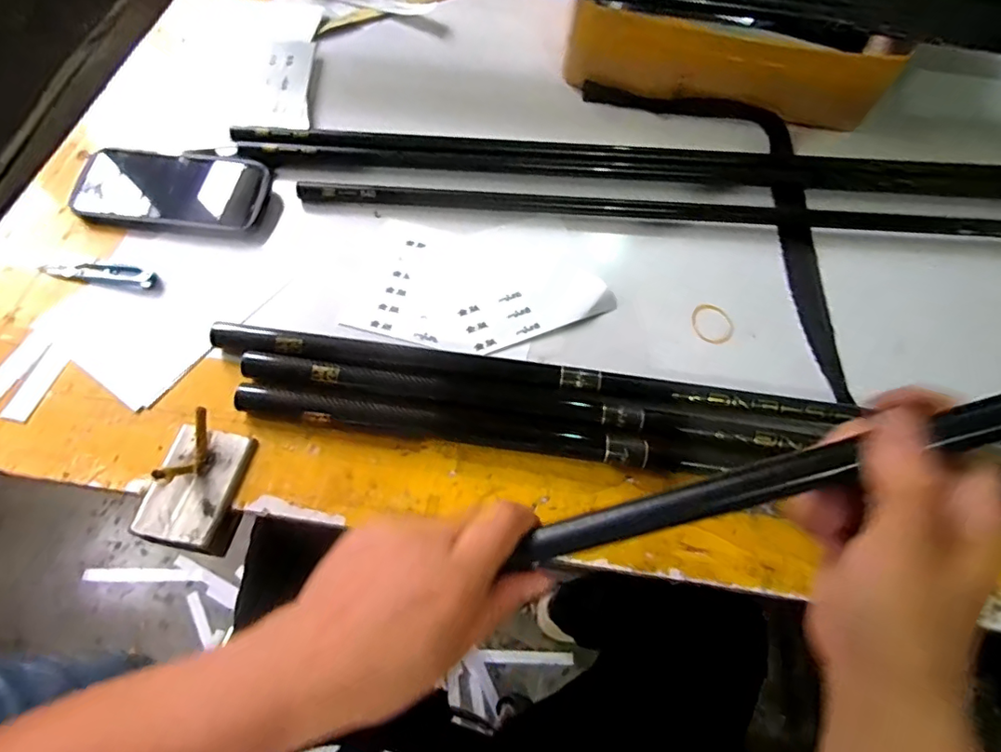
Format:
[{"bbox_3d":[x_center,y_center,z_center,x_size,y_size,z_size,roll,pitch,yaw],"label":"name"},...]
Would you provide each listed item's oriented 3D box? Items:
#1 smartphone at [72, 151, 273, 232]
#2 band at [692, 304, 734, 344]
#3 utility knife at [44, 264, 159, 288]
[{"bbox_3d":[-0.306,-0.174,0.486,0.170,0.014,0.074,1,78,-3],"label":"smartphone"},{"bbox_3d":[0.193,-0.047,0.477,0.040,0.004,0.038,2,63,-3],"label":"band"},{"bbox_3d":[-0.345,-0.088,0.450,0.094,0.009,0.017,7,63,0],"label":"utility knife"}]

